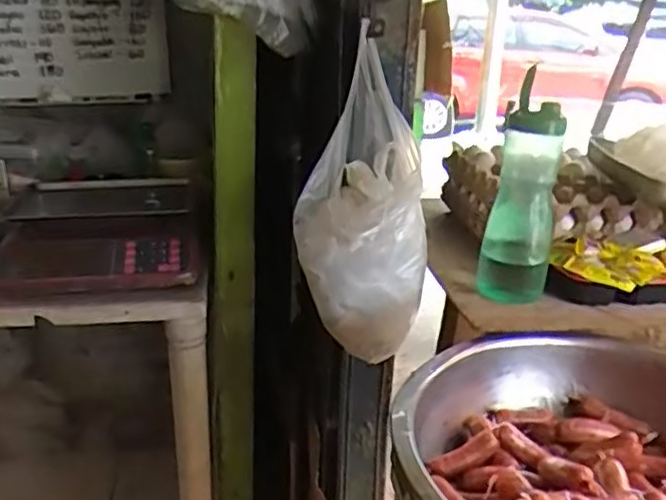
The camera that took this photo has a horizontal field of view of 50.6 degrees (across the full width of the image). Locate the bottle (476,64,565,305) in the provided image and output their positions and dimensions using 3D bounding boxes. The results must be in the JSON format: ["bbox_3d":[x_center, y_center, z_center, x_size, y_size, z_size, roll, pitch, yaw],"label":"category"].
[{"bbox_3d":[0.243,-0.038,0.921,0.072,0.288,0.066,-14,25,-36],"label":"bottle"}]

